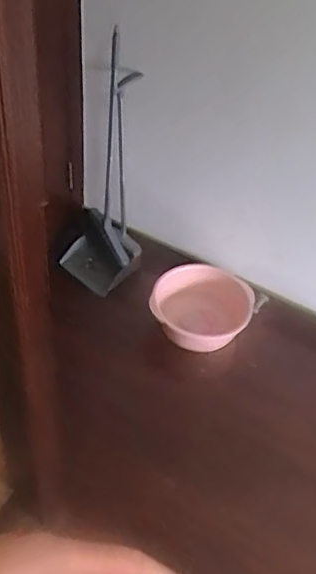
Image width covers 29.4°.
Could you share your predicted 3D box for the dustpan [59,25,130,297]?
[{"bbox_3d":[-0.196,-0.337,1.861,0.224,0.745,0.273,1,46,-6],"label":"dustpan"}]

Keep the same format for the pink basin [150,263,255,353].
[{"bbox_3d":[0.140,0.074,1.920,0.290,0.150,0.301,3,45,-3],"label":"pink basin"}]

